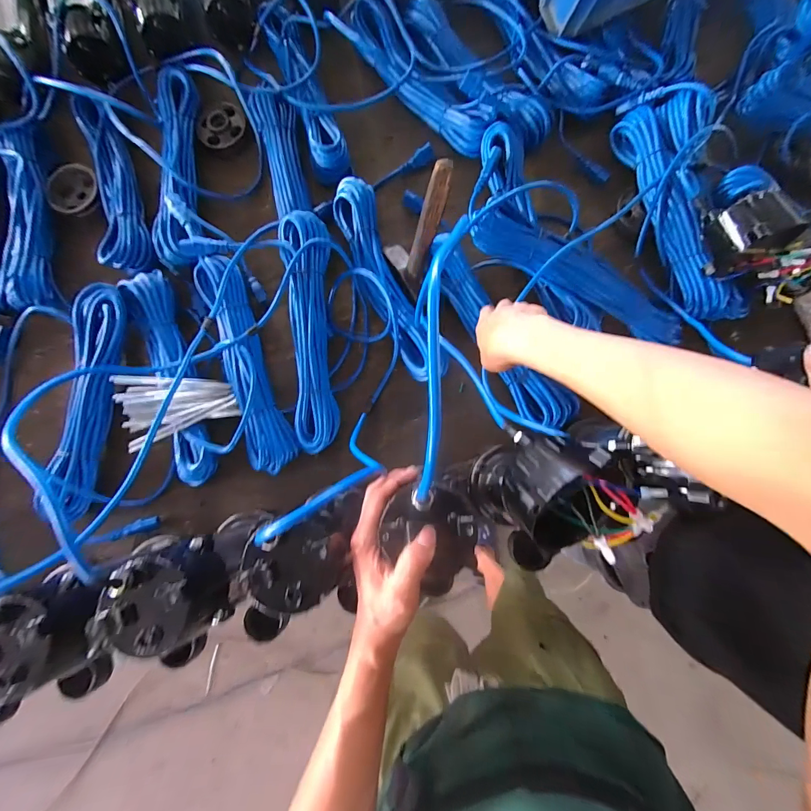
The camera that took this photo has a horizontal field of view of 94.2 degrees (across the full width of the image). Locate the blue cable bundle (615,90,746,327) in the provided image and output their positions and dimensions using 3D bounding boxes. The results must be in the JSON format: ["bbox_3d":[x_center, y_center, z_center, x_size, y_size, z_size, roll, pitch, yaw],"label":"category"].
[{"bbox_3d":[0.417,-0.301,0.564,0.099,0.064,0.360,-10,81,0],"label":"blue cable bundle"}]

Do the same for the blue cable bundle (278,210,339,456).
[{"bbox_3d":[-0.147,-0.109,0.564,0.077,0.055,0.353,-2,81,2],"label":"blue cable bundle"}]

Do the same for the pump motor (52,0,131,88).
[{"bbox_3d":[-0.565,-0.700,0.645,0.115,0.122,0.273,-19,81,-1],"label":"pump motor"}]

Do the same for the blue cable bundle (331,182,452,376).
[{"bbox_3d":[-0.034,-0.199,0.593,0.075,0.057,0.344,-22,81,-2],"label":"blue cable bundle"}]

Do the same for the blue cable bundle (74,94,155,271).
[{"bbox_3d":[-0.494,-0.373,0.636,0.085,0.031,0.328,-15,81,0],"label":"blue cable bundle"}]

